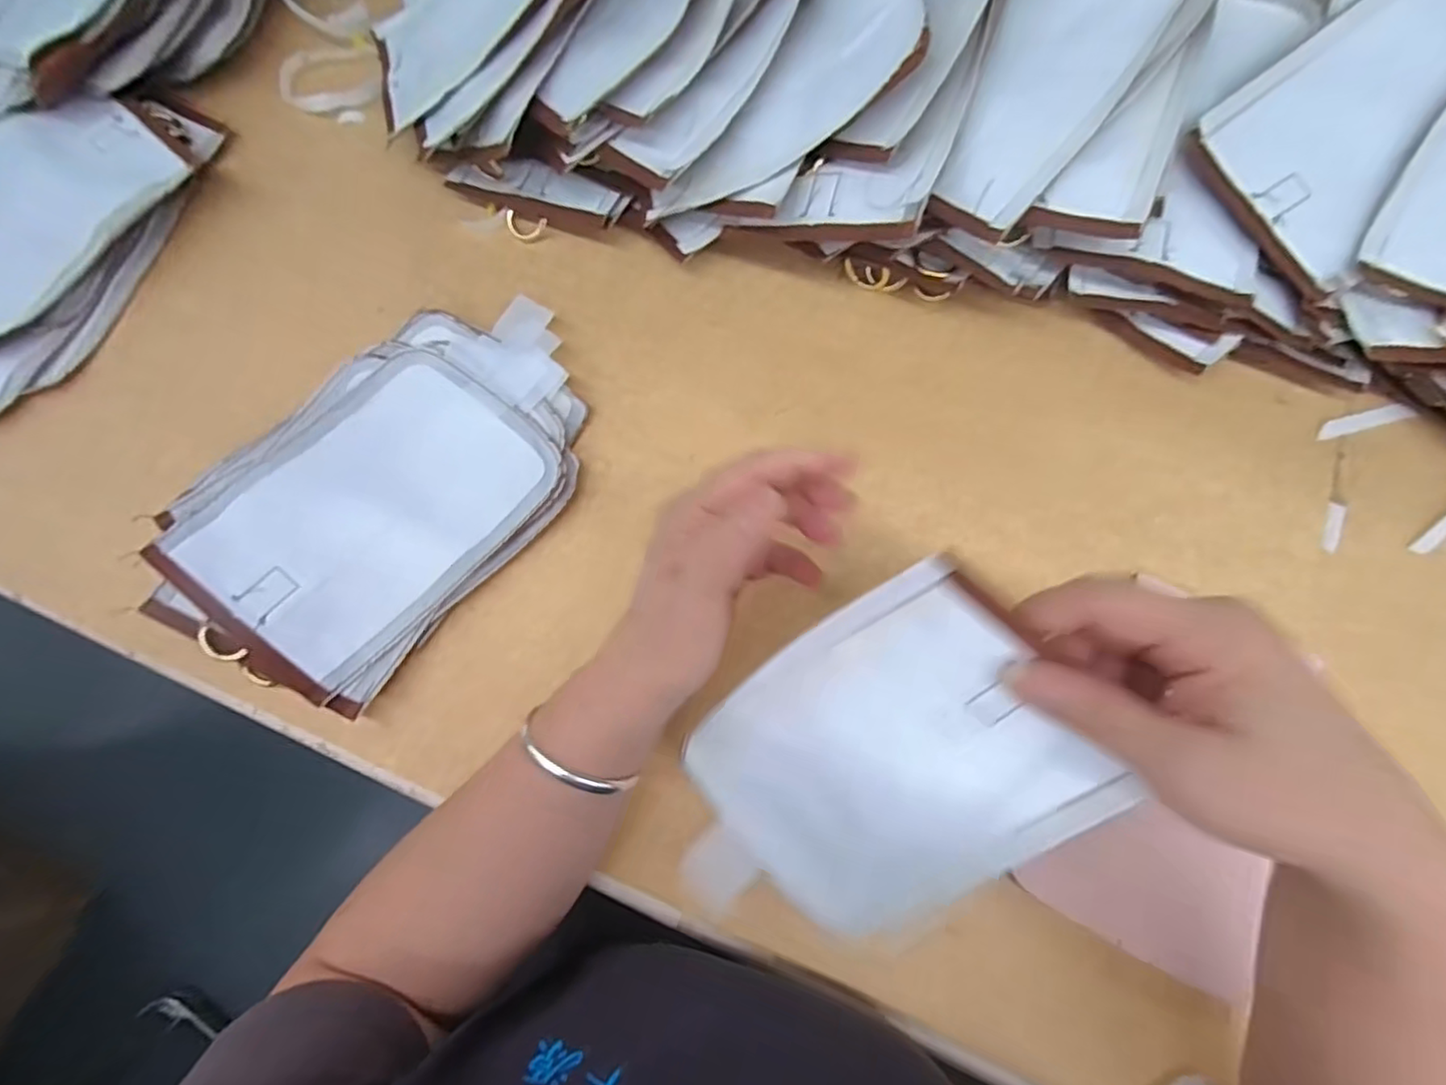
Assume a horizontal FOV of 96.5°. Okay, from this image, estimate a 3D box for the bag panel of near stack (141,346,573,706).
[{"bbox_3d":[-0.195,-0.019,0.363,0.124,0.012,0.182,39,73,3],"label":"bag panel of near stack"}]

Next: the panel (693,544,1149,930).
[{"bbox_3d":[0.059,0.106,0.276,0.127,0.204,0.016,41,34,1],"label":"panel"}]

